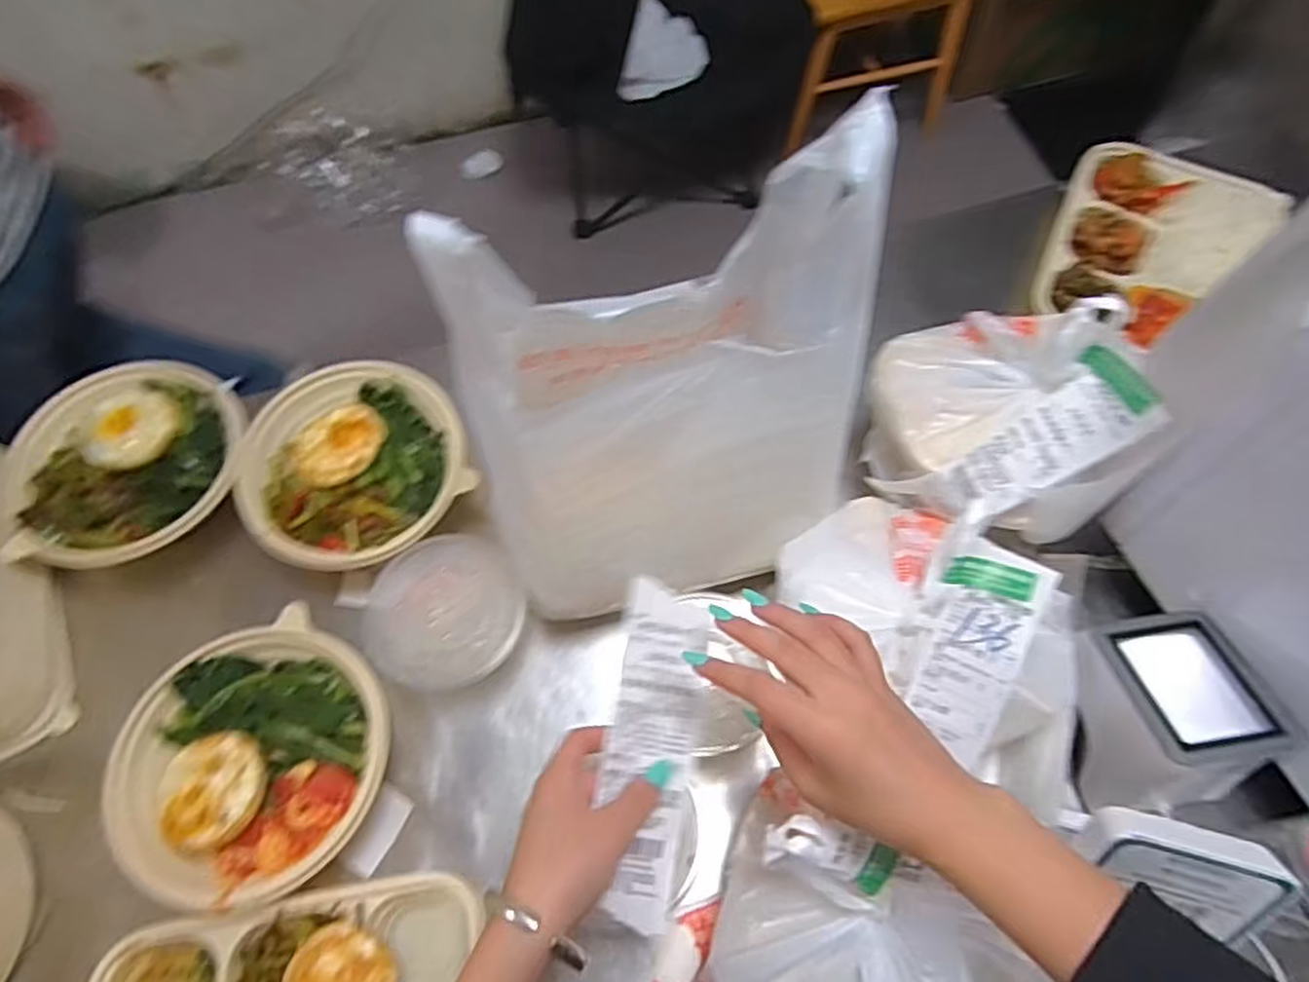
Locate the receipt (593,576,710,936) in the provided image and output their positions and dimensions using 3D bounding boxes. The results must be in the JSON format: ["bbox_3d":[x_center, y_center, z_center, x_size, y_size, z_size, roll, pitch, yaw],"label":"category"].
[{"bbox_3d":[0.000,0.150,0.451,0.054,0.030,0.184,3,69,3],"label":"receipt"}]

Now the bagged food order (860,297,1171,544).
[{"bbox_3d":[0.246,-0.059,0.553,0.150,0.148,0.165,-16,64,-6],"label":"bagged food order"}]

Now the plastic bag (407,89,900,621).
[{"bbox_3d":[0.009,-0.056,0.476,0.257,0.281,0.170,-27,66,-11],"label":"plastic bag"}]

